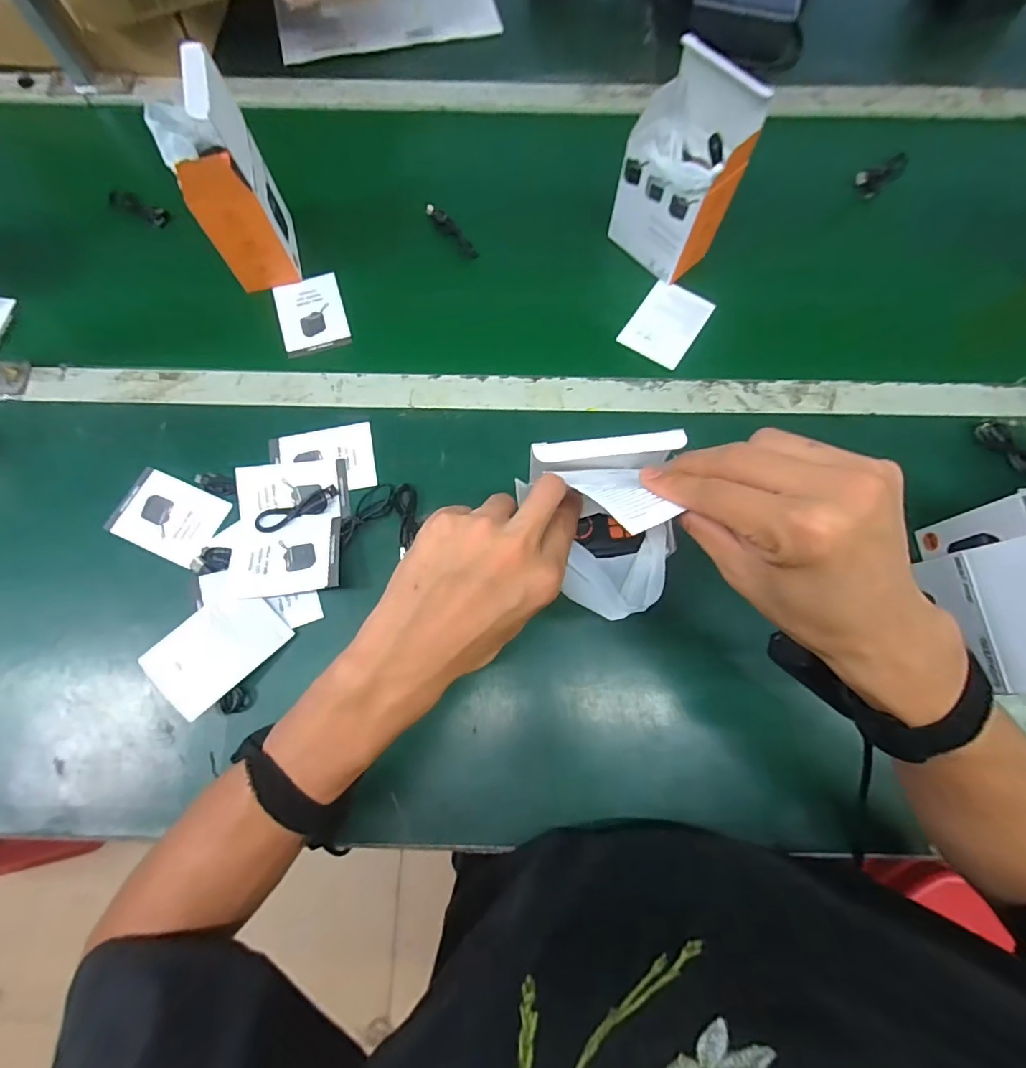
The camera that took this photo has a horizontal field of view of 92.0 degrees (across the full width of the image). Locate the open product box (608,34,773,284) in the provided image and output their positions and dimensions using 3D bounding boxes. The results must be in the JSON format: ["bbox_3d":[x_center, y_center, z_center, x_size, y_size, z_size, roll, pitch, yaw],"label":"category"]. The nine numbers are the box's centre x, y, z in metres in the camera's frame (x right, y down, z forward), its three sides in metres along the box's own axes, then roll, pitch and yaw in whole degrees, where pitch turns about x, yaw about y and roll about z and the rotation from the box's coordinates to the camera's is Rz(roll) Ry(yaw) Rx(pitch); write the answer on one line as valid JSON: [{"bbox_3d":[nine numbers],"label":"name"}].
[{"bbox_3d":[0.169,-0.363,0.499,0.068,0.169,0.114,-43,76,-12],"label":"open product box"}]

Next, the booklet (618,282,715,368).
[{"bbox_3d":[0.171,-0.235,0.552,0.073,0.005,0.098,32,80,13],"label":"booklet"}]

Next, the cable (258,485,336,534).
[{"bbox_3d":[-0.203,-0.023,0.466,0.077,0.004,0.023,-23,73,-6],"label":"cable"}]

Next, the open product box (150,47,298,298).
[{"bbox_3d":[-0.281,-0.343,0.491,0.077,0.170,0.099,-21,73,-5],"label":"open product box"}]

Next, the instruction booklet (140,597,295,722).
[{"bbox_3d":[-0.249,0.095,0.419,0.068,0.005,0.099,44,68,4],"label":"instruction booklet"}]

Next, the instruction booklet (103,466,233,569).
[{"bbox_3d":[-0.328,-0.017,0.471,0.102,0.007,0.070,22,71,8],"label":"instruction booklet"}]

